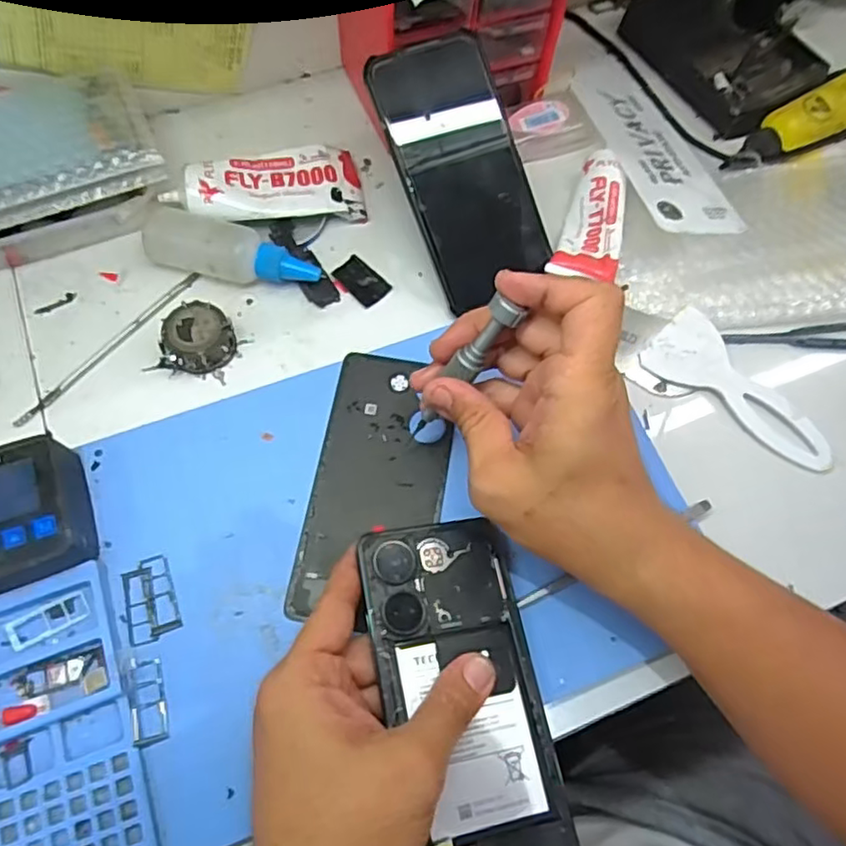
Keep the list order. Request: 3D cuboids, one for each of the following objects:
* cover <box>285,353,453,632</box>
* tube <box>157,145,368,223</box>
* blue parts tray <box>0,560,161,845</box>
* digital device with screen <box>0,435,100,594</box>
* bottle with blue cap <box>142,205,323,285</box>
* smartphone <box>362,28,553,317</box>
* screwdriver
[{"bbox_3d":[-0.025,0.033,0.366,0.072,0.004,0.156,8,67,3],"label":"cover"},{"bbox_3d":[-0.105,-0.156,0.430,0.125,0.034,0.056,-15,69,-7],"label":"tube"},{"bbox_3d":[-0.174,0.149,0.306,0.068,0.011,0.147,-20,70,-9],"label":"blue parts tray"},{"bbox_3d":[-0.211,0.053,0.335,0.067,0.035,0.073,-20,70,-9],"label":"digital device with screen"},{"bbox_3d":[-0.120,-0.106,0.408,0.109,0.035,0.037,18,69,6],"label":"bottle with blue cap"},{"bbox_3d":[0.026,-0.160,0.410,0.078,0.010,0.157,-23,101,-6],"label":"smartphone"},{"bbox_3d":[0.016,-0.022,0.333,0.015,0.112,0.016,-13,65,-36],"label":"screwdriver"}]

